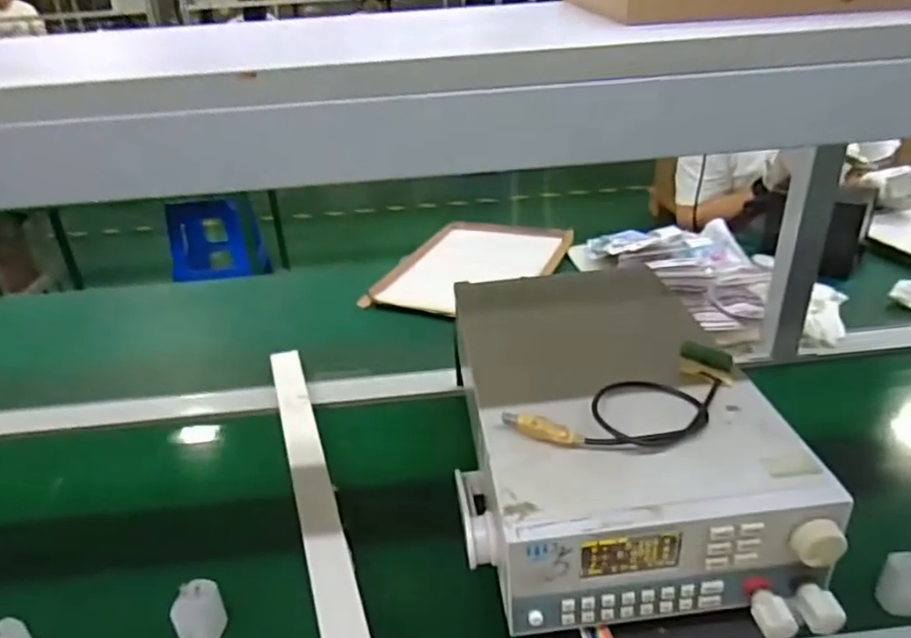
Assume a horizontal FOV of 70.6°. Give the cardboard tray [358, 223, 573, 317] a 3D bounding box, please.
[{"bbox_3d":[0.036,-0.105,1.200,0.271,0.021,0.373,10,31,23],"label":"cardboard tray"}]

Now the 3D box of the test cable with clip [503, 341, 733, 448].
[{"bbox_3d":[0.139,0.062,0.473,0.192,0.014,0.075,-17,31,-22],"label":"test cable with clip"}]

